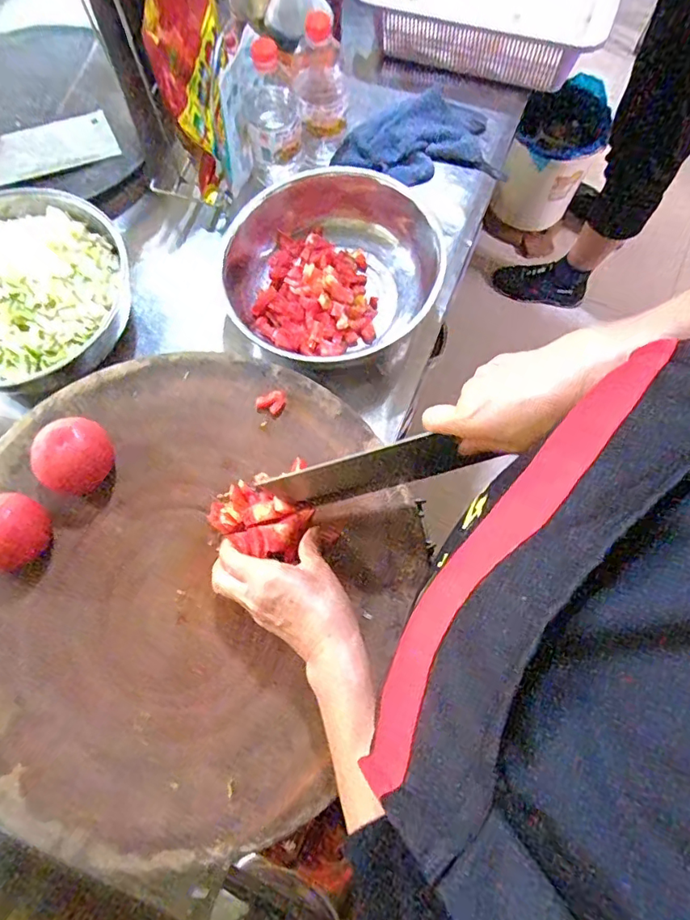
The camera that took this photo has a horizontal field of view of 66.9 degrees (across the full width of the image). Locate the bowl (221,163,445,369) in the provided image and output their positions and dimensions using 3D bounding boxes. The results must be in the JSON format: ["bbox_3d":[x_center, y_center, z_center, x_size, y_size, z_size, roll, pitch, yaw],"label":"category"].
[{"bbox_3d":[-0.014,-0.226,0.643,0.252,0.078,0.255,0,73,-2],"label":"bowl"}]

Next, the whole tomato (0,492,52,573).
[{"bbox_3d":[-0.315,0.067,0.489,0.061,0.052,0.073,-9,73,-4],"label":"whole tomato"}]

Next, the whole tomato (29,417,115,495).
[{"bbox_3d":[-0.262,-0.002,0.516,0.062,0.066,0.075,29,74,7],"label":"whole tomato"}]

